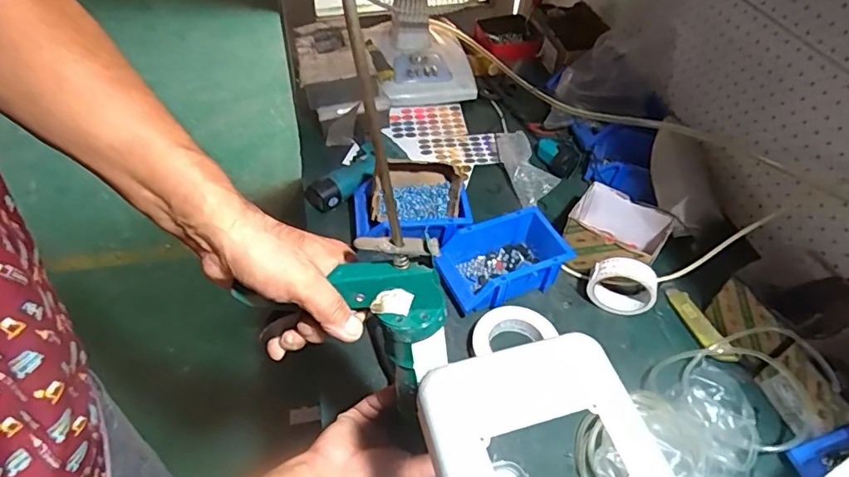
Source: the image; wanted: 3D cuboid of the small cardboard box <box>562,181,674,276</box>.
[{"bbox_3d":[0.298,0.000,0.810,0.140,0.081,0.121,31,53,22],"label":"small cardboard box"}]

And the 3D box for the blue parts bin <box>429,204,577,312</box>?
[{"bbox_3d":[0.120,0.034,0.795,0.182,0.076,0.120,-16,51,-18],"label":"blue parts bin"}]

